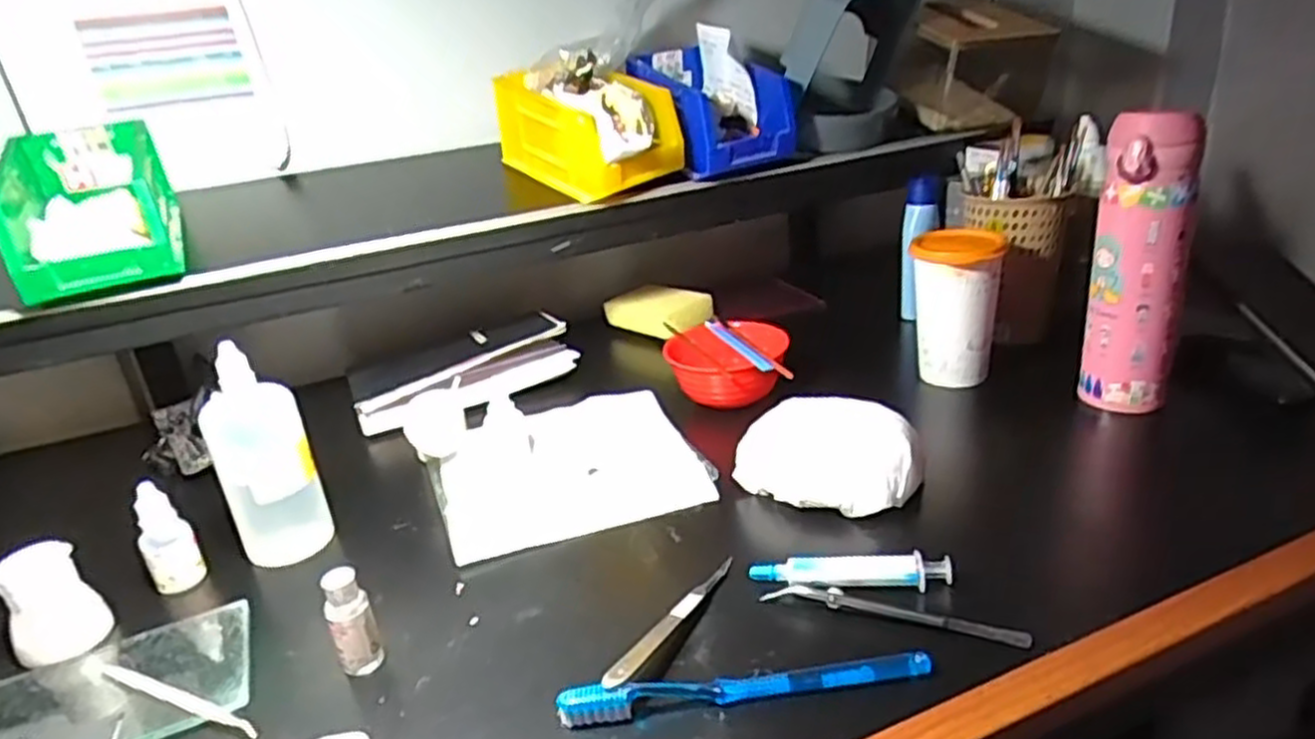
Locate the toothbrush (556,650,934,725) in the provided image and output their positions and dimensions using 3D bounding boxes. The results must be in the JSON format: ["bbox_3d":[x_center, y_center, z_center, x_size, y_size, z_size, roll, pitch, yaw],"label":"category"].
[{"bbox_3d":[0.045,0.162,0.409,0.189,0.018,0.013,-6,23,-1],"label":"toothbrush"}]

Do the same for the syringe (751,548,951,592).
[{"bbox_3d":[0.115,0.122,0.477,0.116,0.021,0.015,-1,24,10],"label":"syringe"}]

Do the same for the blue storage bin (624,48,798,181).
[{"bbox_3d":[0.047,-0.260,0.794,0.105,0.108,0.163,-22,28,-33],"label":"blue storage bin"}]

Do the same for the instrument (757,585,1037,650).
[{"bbox_3d":[0.133,0.135,0.452,0.143,0.011,0.016,5,26,24],"label":"instrument"}]

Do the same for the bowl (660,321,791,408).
[{"bbox_3d":[0.063,-0.003,0.724,0.109,0.053,0.105,0,24,14],"label":"bowl"}]

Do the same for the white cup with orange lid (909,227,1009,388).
[{"bbox_3d":[0.259,-0.054,0.695,0.068,0.126,0.064,2,24,18],"label":"white cup with orange lid"}]

